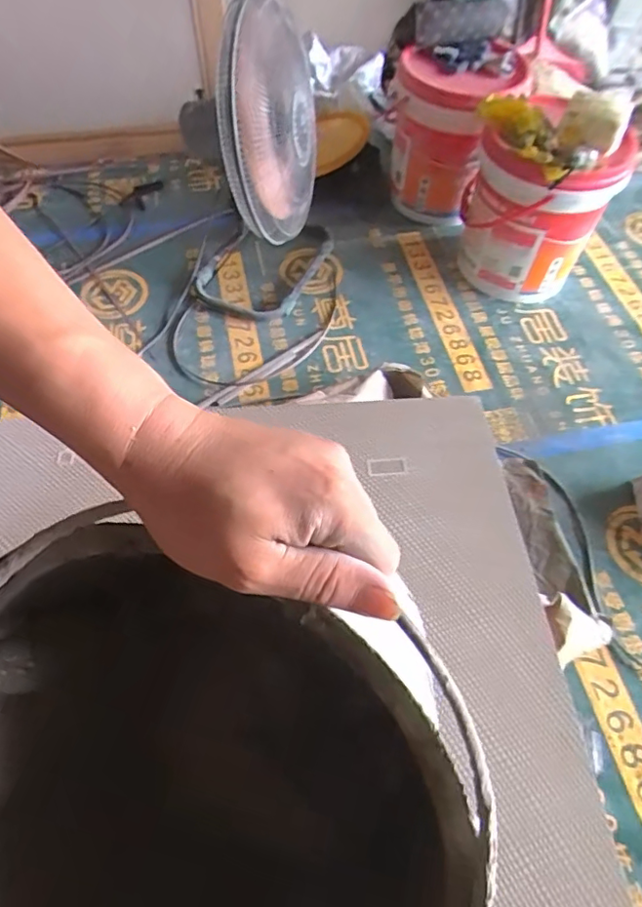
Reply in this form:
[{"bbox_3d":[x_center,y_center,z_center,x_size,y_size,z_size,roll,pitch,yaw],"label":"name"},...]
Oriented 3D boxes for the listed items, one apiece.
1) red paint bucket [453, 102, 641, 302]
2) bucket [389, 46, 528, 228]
[{"bbox_3d":[0.521,-0.612,1.383,0.326,0.366,0.302,17,58,8],"label":"red paint bucket"},{"bbox_3d":[0.328,-0.866,1.542,0.328,0.368,0.357,1,57,-2],"label":"bucket"}]

